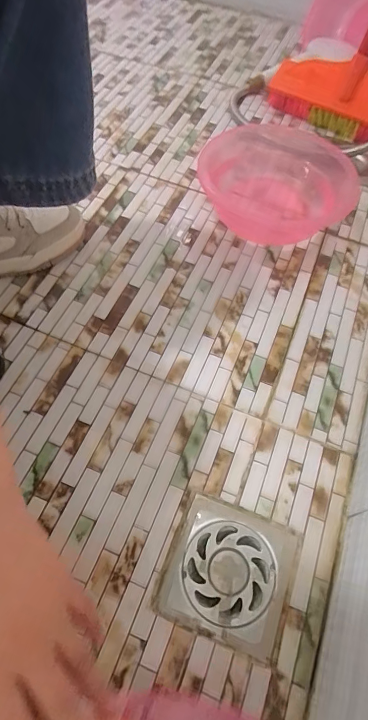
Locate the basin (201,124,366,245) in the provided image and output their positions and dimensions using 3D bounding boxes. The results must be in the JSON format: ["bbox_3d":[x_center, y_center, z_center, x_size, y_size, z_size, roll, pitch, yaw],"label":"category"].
[{"bbox_3d":[0.136,-0.253,0.550,0.193,0.068,0.208,1,60,-3],"label":"basin"}]

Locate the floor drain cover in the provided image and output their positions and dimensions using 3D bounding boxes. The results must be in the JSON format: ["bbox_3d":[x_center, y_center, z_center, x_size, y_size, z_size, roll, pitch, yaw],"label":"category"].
[{"bbox_3d":[0.040,0.181,0.337,0.098,0.004,0.100,20,61,8],"label":"floor drain cover"}]

